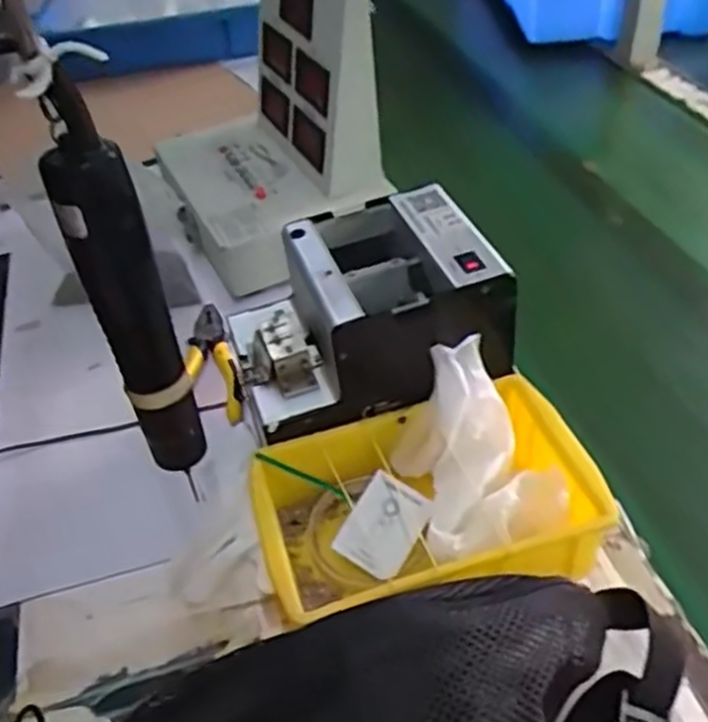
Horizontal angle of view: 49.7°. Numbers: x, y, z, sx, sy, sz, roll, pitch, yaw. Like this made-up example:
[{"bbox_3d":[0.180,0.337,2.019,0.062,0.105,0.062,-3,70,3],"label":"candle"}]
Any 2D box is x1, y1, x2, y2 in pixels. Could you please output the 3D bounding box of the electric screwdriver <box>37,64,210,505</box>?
[{"bbox_3d":[-0.114,-0.029,0.391,0.034,0.223,0.032,-17,44,-12],"label":"electric screwdriver"}]

